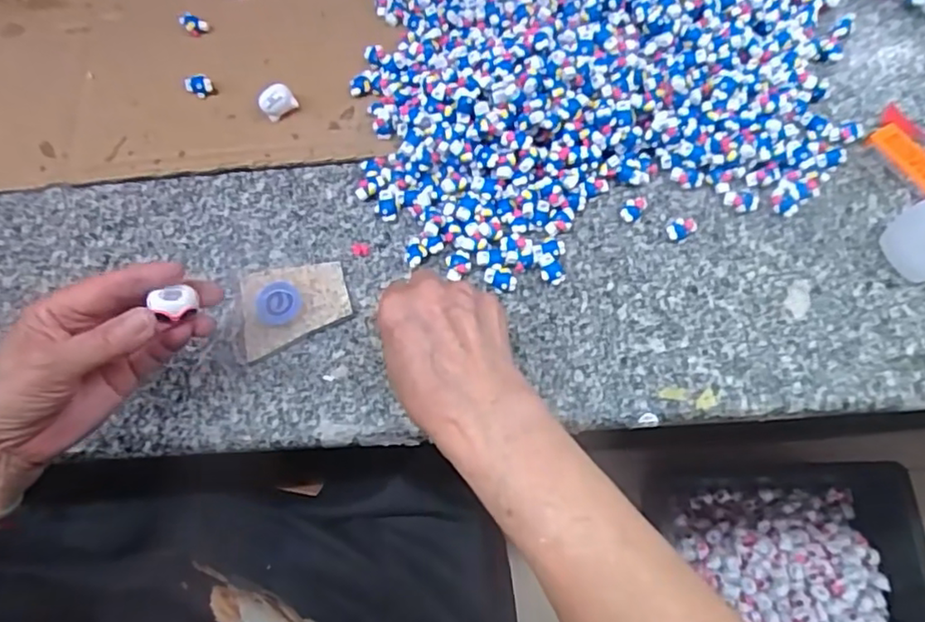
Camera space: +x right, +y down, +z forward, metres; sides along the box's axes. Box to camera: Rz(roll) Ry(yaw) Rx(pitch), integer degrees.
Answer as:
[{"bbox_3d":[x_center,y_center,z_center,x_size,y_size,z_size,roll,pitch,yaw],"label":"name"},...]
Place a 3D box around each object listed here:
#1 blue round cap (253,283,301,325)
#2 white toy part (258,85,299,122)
[{"bbox_3d":[-0.126,-0.005,0.434,0.030,0.011,0.030,-1,68,2],"label":"blue round cap"},{"bbox_3d":[-0.144,-0.162,0.495,0.026,0.023,0.015,-32,70,-10],"label":"white toy part"}]

